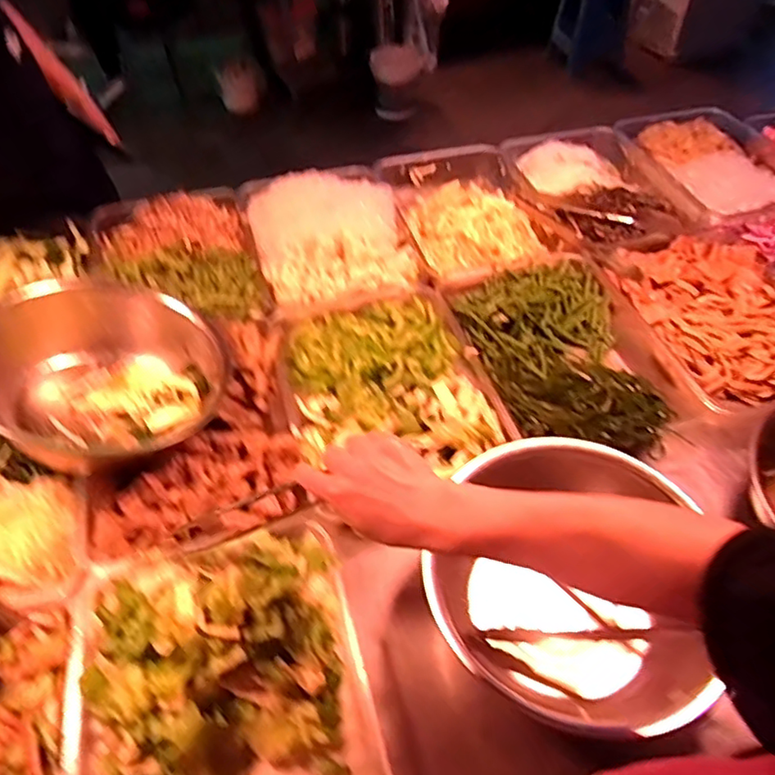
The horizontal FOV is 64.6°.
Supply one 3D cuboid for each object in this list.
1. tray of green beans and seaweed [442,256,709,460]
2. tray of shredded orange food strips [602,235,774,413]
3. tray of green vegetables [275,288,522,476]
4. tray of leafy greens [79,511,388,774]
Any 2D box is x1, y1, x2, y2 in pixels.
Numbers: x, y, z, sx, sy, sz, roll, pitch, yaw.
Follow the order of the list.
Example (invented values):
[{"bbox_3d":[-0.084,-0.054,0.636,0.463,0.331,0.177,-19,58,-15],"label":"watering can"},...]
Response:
[{"bbox_3d":[0.258,-0.045,0.865,0.259,0.064,0.354,-15,51,-12],"label":"tray of green beans and seaweed"},{"bbox_3d":[0.500,-0.105,0.924,0.265,0.057,0.347,-15,51,-13],"label":"tray of shredded orange food strips"},{"bbox_3d":[-0.004,-0.005,0.824,0.261,0.073,0.346,-12,50,-10],"label":"tray of green vegetables"},{"bbox_3d":[-0.148,0.298,0.553,0.265,0.107,0.355,-12,50,-10],"label":"tray of leafy greens"}]

